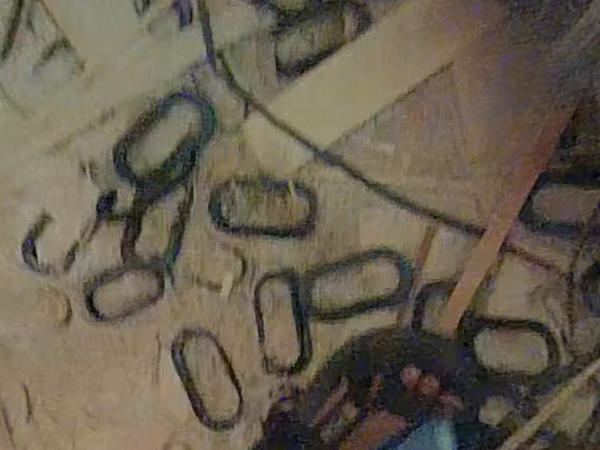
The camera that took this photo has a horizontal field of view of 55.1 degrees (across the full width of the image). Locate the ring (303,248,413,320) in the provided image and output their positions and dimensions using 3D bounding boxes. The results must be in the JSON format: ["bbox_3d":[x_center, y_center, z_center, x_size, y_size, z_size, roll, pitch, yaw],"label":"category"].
[{"bbox_3d":[0.053,0.056,0.536,0.101,0.009,0.053,-17,88,8],"label":"ring"}]

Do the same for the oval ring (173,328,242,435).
[{"bbox_3d":[-0.085,0.142,0.533,0.048,0.004,0.098,-24,87,8],"label":"oval ring"}]

